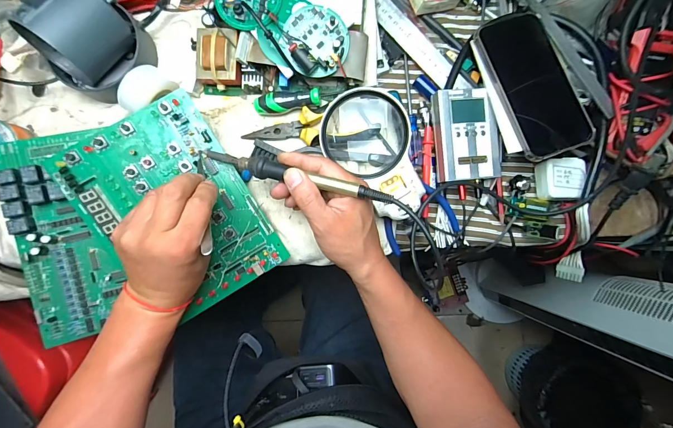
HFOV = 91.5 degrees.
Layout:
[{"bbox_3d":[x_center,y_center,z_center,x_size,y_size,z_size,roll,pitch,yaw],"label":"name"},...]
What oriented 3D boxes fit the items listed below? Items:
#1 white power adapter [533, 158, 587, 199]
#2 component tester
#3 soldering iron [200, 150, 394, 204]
[{"bbox_3d":[0.264,-0.041,0.383,0.038,0.029,0.049,2,87,-1],"label":"white power adapter"},{"bbox_3d":[0.149,-0.091,0.384,0.069,0.030,0.102,-6,87,-1],"label":"component tester"},{"bbox_3d":[-0.047,-0.038,0.327,0.210,0.026,0.020,15,87,16],"label":"soldering iron"}]

